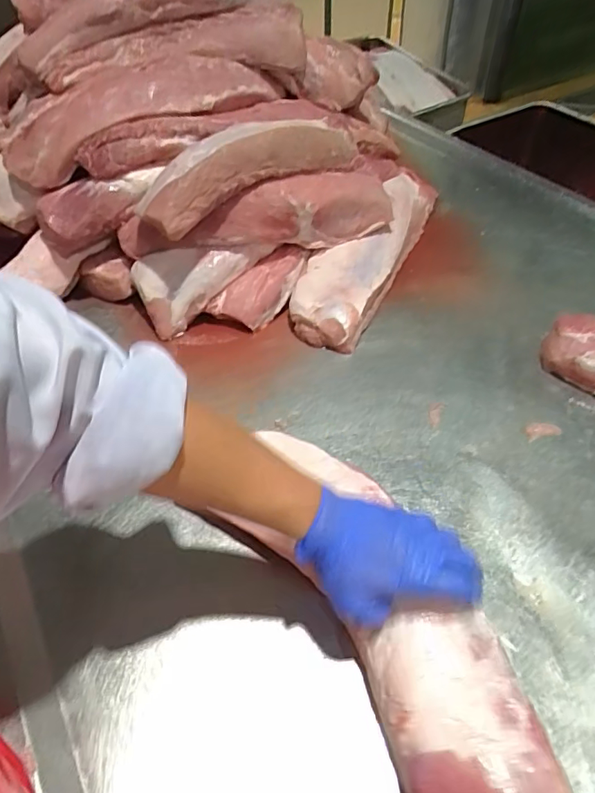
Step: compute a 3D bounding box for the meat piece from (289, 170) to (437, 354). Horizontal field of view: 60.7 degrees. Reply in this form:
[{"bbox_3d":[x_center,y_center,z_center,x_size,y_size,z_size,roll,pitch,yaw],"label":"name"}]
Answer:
[{"bbox_3d":[0.126,-0.267,0.902,0.130,0.078,0.491,17,51,19],"label":"meat piece"}]

